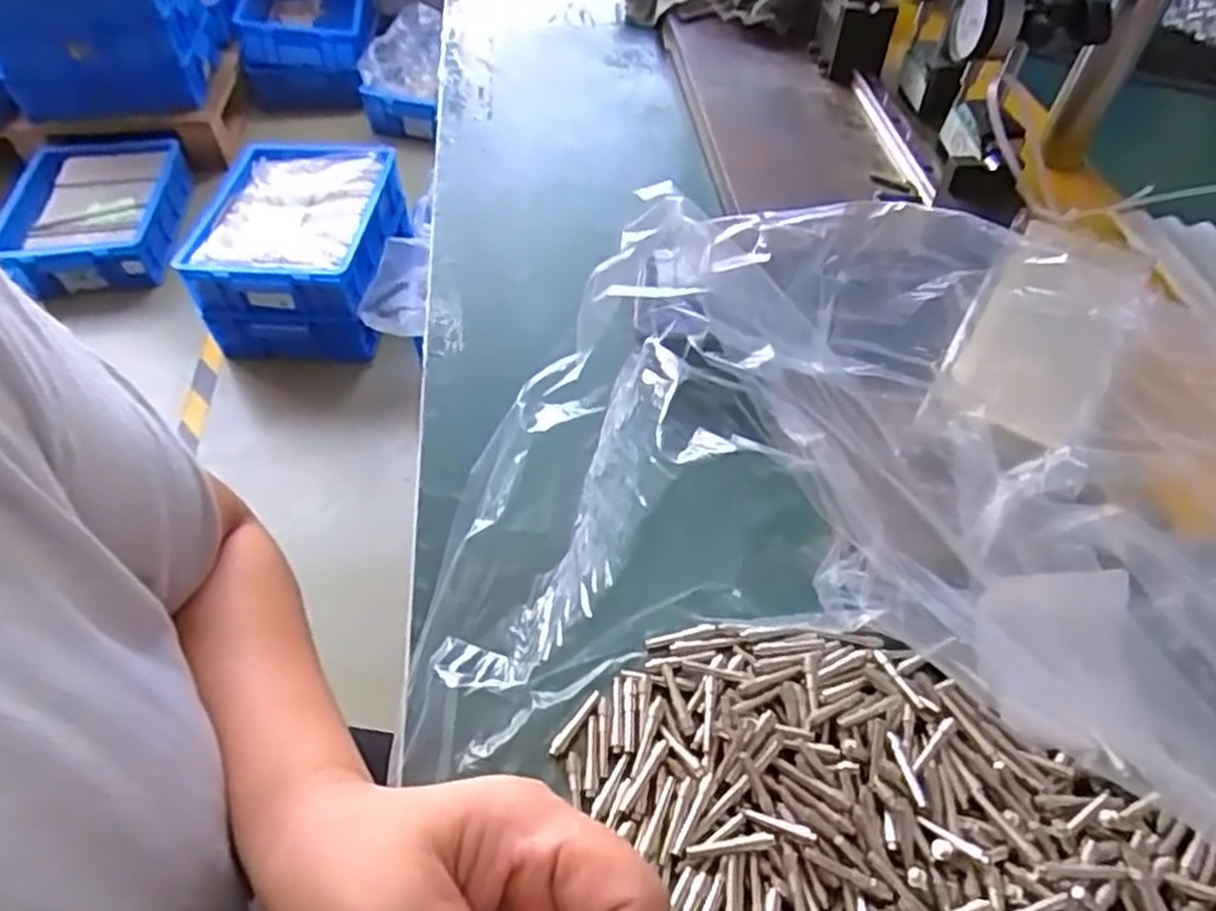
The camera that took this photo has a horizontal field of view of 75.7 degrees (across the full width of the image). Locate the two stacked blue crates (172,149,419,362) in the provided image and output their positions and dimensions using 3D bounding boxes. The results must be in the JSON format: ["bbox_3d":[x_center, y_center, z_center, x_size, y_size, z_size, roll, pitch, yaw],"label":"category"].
[{"bbox_3d":[-0.606,-0.422,1.576,0.343,0.194,0.453,1,51,1],"label":"two stacked blue crates"}]

